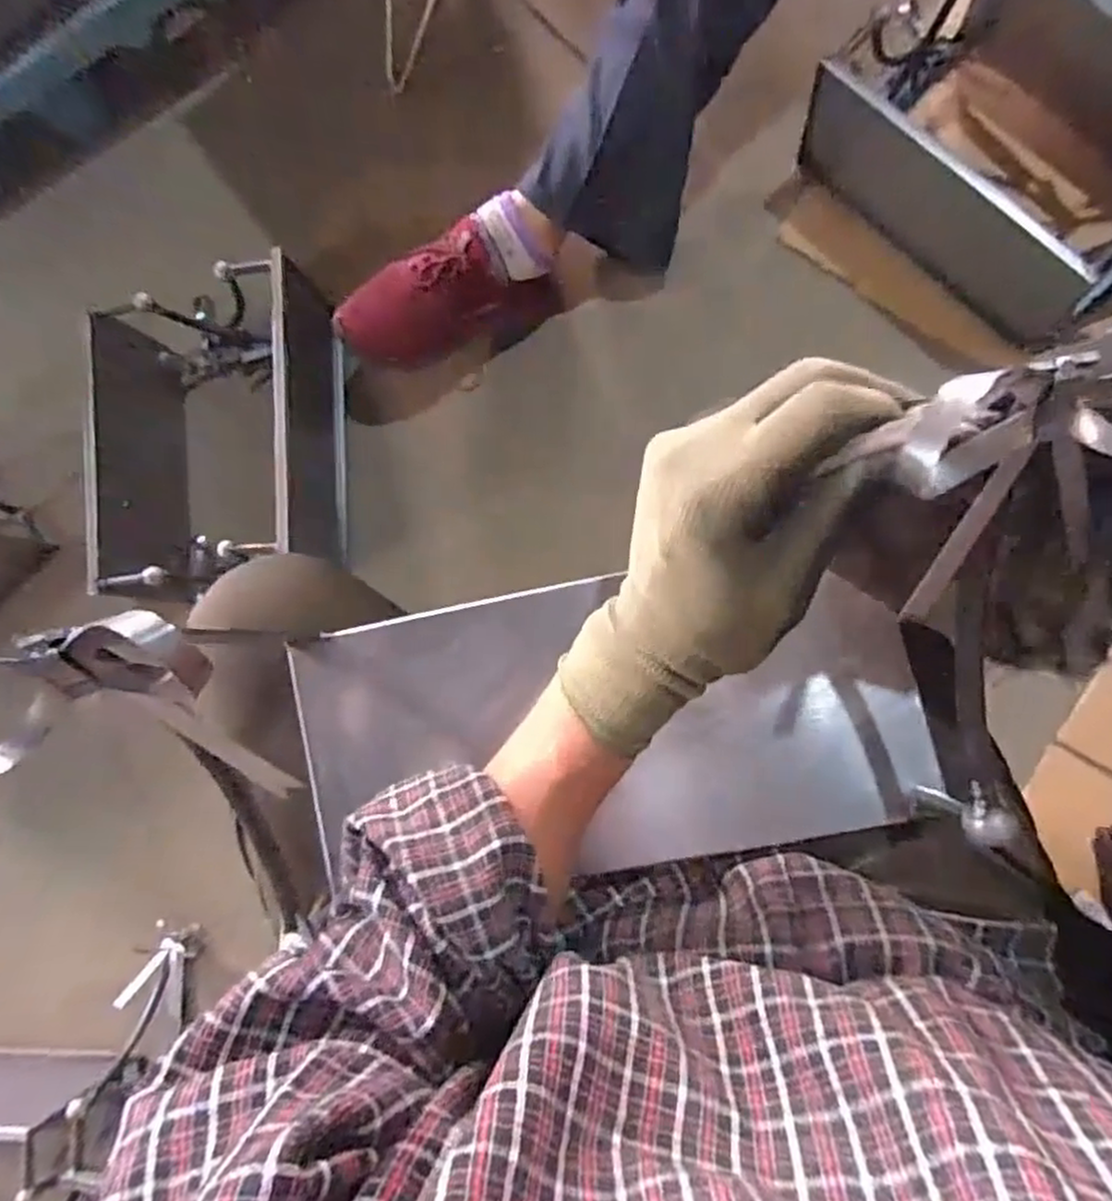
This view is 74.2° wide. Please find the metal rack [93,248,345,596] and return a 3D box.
[{"bbox_3d":[-0.368,-0.183,0.826,0.238,0.164,0.346,-5,85,8],"label":"metal rack"}]

